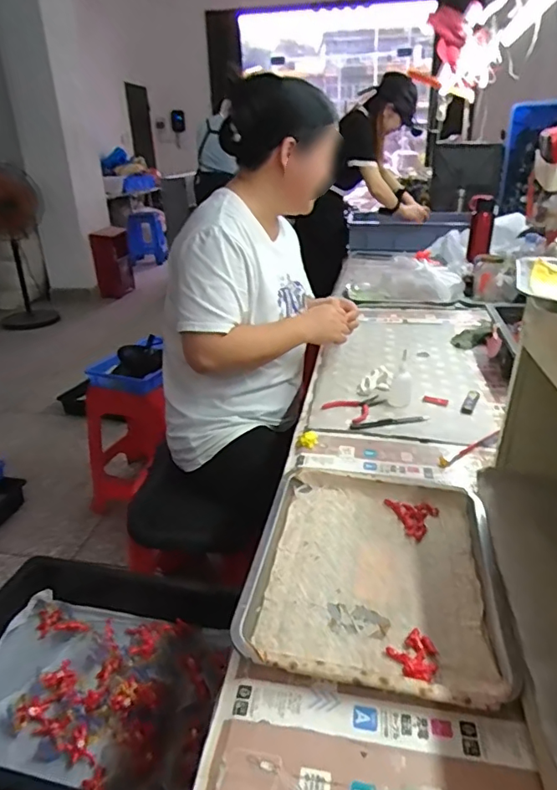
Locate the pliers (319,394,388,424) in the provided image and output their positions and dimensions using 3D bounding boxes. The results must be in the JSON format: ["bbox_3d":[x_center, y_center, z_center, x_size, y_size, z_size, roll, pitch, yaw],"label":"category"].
[{"bbox_3d":[0.141,0.017,0.941,0.106,0.005,0.083,-26,35,-38],"label":"pliers"}]

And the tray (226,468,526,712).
[{"bbox_3d":[0.107,0.184,0.592,0.251,0.029,0.314,3,28,11],"label":"tray"}]

